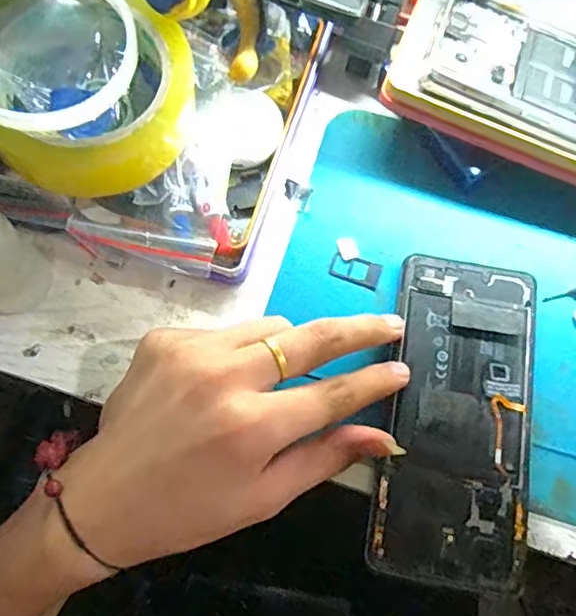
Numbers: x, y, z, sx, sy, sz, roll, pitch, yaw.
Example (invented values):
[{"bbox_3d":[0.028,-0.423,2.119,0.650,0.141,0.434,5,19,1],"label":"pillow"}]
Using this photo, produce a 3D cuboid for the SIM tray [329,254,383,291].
[{"bbox_3d":[0.037,-0.020,0.311,0.028,0.004,0.015,17,73,3],"label":"SIM tray"}]

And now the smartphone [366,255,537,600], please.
[{"bbox_3d":[0.087,0.052,0.281,0.072,0.005,0.158,10,73,3],"label":"smartphone"}]

